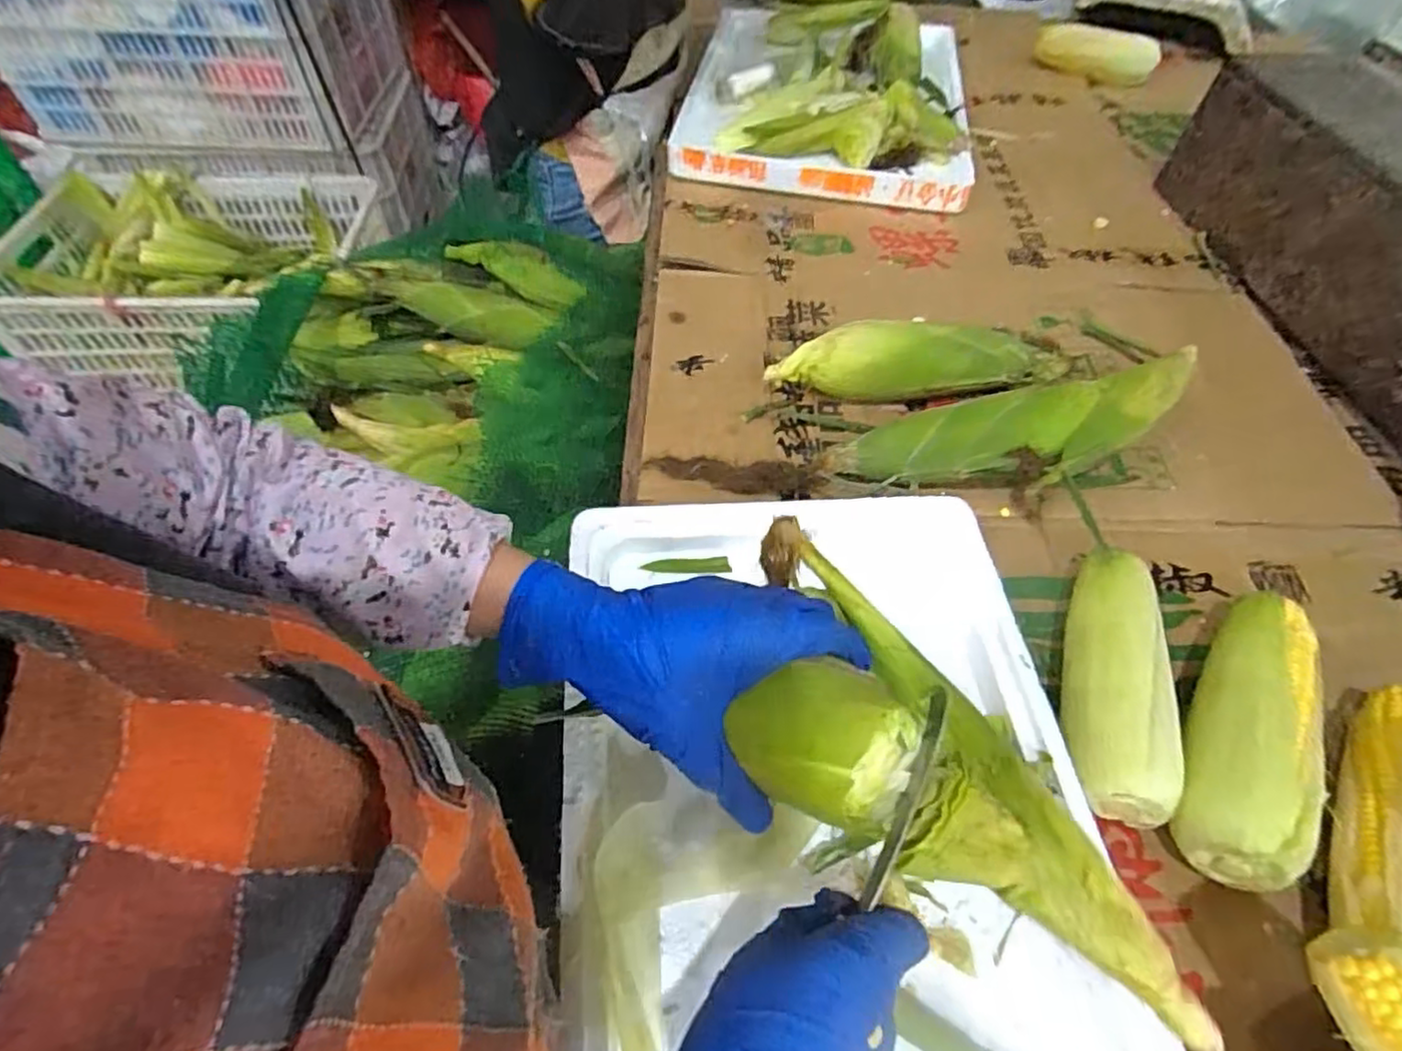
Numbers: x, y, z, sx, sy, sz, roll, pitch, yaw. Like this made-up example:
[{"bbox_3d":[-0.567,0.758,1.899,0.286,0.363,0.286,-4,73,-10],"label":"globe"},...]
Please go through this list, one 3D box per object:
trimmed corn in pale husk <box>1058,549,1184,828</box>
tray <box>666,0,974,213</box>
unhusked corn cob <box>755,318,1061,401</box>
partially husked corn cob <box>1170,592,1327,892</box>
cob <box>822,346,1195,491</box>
[{"bbox_3d":[0.268,0.092,0.446,0.053,0.048,0.185,11,55,6],"label":"trimmed corn in pale husk"},{"bbox_3d":[0.186,-0.621,0.960,0.393,0.092,0.495,8,54,3],"label":"tray"},{"bbox_3d":[0.208,-0.153,0.631,0.291,0.079,0.058,-8,55,-8],"label":"unhusked corn cob"},{"bbox_3d":[0.347,0.123,0.435,0.065,0.067,0.198,29,58,17],"label":"partially husked corn cob"},{"bbox_3d":[0.270,-0.080,0.576,0.338,0.067,0.099,-7,55,-8],"label":"cob"}]

